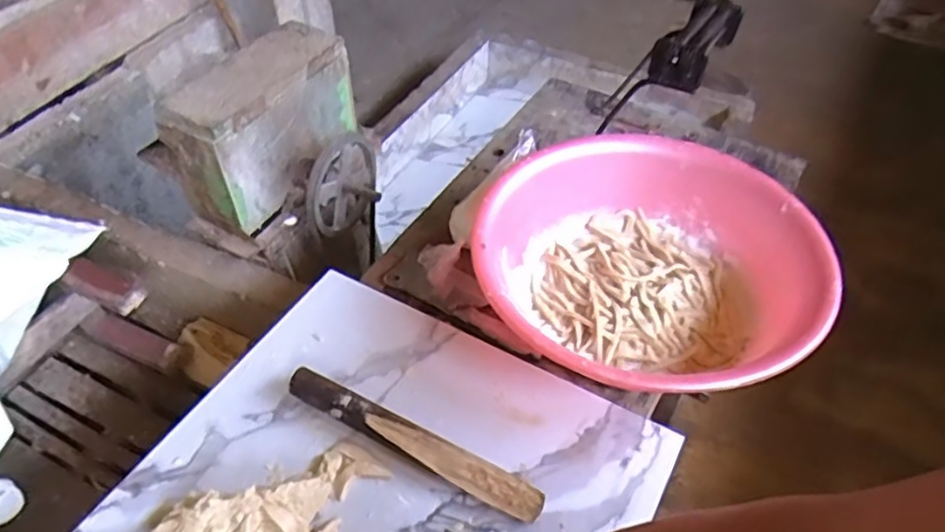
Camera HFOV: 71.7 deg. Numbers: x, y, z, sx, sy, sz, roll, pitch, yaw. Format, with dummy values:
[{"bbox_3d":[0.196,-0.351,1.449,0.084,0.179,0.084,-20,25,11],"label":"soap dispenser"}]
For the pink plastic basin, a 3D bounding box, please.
[{"bbox_3d":[0.215,-0.004,0.815,0.398,0.151,0.394,-2,45,2],"label":"pink plastic basin"}]

